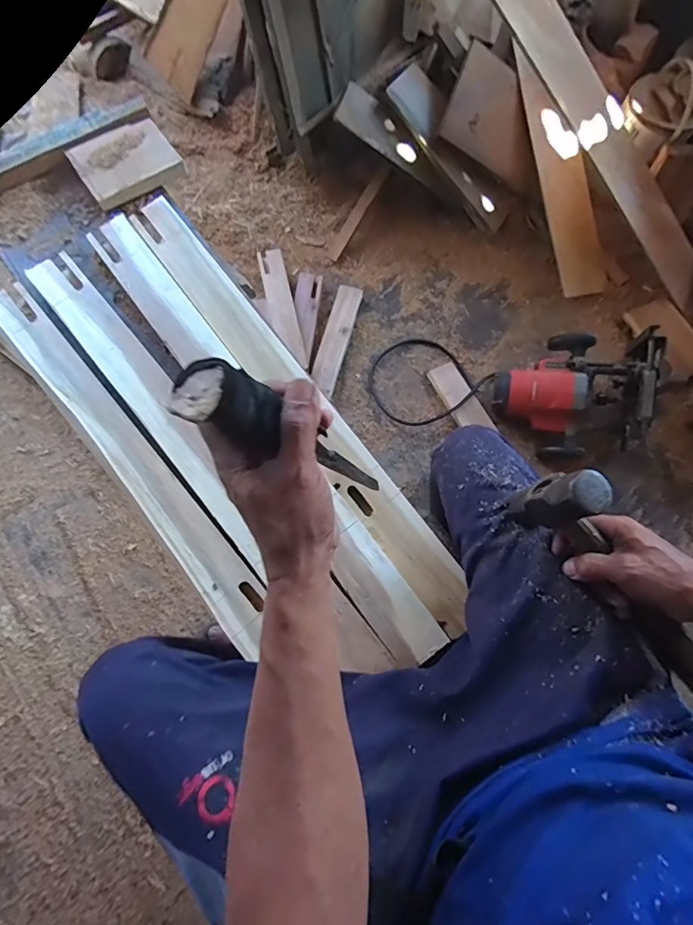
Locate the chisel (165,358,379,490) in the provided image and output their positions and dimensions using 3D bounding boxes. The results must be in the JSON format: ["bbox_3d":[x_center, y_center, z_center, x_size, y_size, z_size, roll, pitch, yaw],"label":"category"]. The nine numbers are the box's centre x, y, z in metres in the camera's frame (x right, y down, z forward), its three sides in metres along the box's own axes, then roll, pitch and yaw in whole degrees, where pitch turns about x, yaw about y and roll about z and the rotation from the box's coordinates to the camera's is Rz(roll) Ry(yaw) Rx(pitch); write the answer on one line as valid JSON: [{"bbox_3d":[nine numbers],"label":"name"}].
[{"bbox_3d":[-0.030,-0.007,0.364,0.042,0.251,0.045,-6,74,22],"label":"chisel"}]

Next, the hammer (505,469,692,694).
[{"bbox_3d":[0.284,0.138,0.439,0.050,0.104,0.305,-41,86,-10],"label":"hammer"}]

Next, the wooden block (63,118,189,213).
[{"bbox_3d":[-0.328,-0.449,0.699,0.139,0.020,0.118,-33,75,-9],"label":"wooden block"}]

